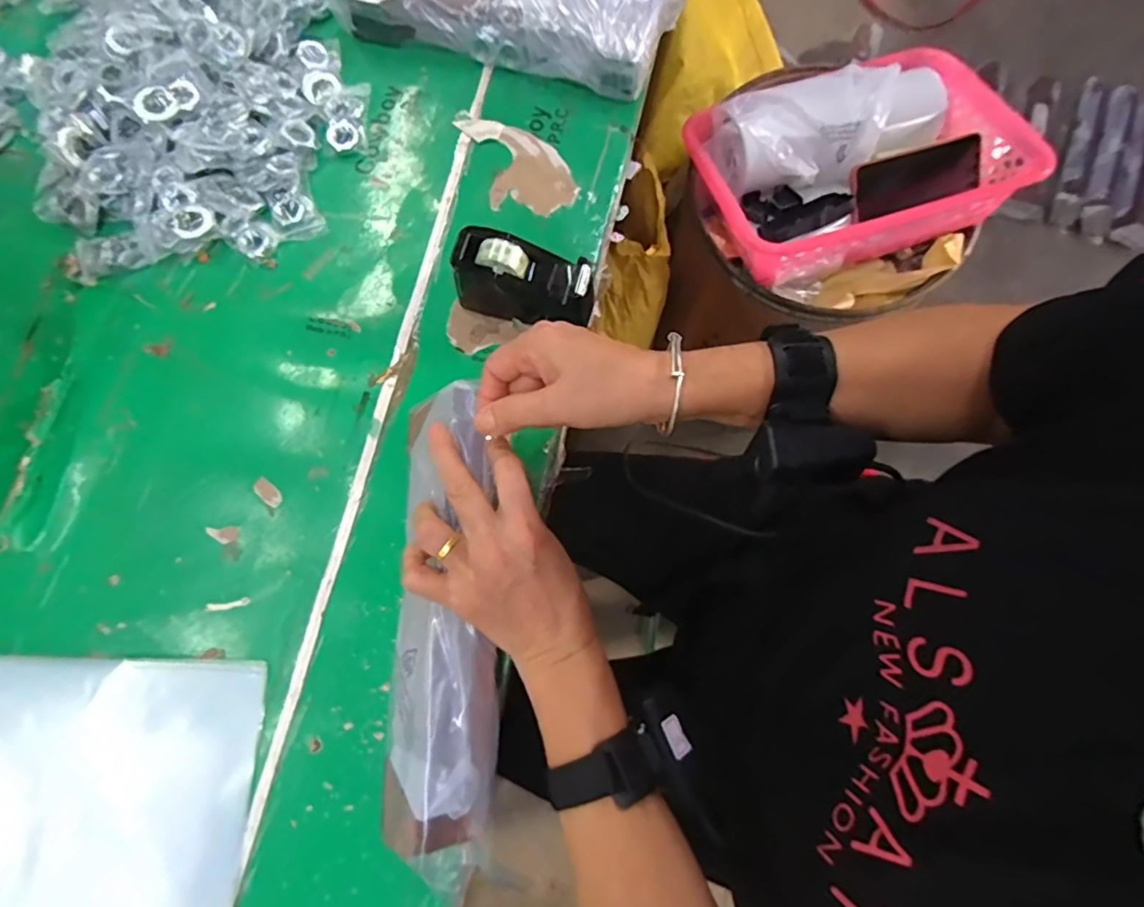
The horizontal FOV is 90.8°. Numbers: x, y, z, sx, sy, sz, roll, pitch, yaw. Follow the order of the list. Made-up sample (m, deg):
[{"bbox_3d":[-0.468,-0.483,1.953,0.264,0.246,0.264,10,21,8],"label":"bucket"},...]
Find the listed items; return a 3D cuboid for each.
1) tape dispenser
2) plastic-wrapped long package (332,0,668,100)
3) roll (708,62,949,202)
[{"bbox_3d":[-0.041,-0.146,0.473,0.118,0.065,0.046,16,77,5],"label":"tape dispenser"},{"bbox_3d":[-0.070,-0.427,0.549,0.315,0.056,0.087,16,77,5],"label":"plastic-wrapped long package"},{"bbox_3d":[0.318,-0.407,0.703,0.275,0.079,0.144,-21,76,-4],"label":"roll"}]

